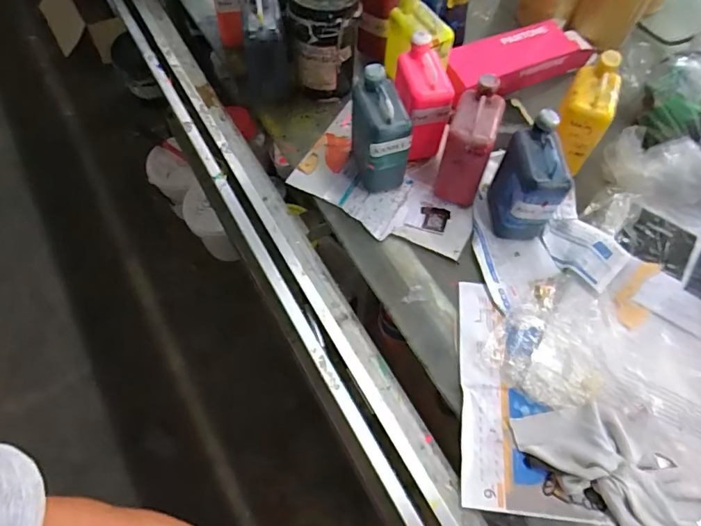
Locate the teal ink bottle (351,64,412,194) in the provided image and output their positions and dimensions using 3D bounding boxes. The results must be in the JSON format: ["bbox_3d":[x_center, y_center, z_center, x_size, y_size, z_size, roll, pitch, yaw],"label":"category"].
[{"bbox_3d":[0.044,-0.199,0.732,0.079,0.152,0.113,-16,63,-9],"label":"teal ink bottle"}]

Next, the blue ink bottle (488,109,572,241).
[{"bbox_3d":[0.258,-0.117,0.699,0.082,0.164,0.109,-4,62,-3],"label":"blue ink bottle"}]

